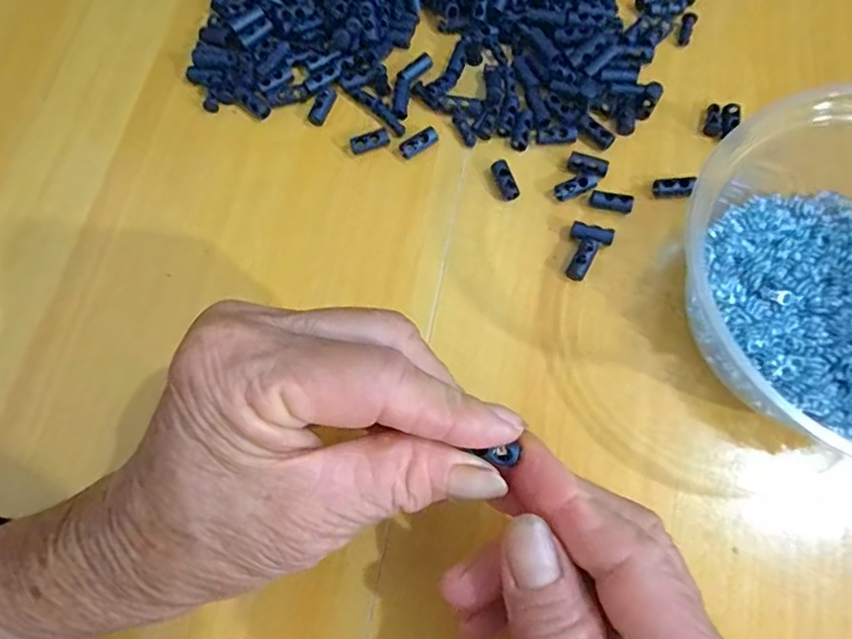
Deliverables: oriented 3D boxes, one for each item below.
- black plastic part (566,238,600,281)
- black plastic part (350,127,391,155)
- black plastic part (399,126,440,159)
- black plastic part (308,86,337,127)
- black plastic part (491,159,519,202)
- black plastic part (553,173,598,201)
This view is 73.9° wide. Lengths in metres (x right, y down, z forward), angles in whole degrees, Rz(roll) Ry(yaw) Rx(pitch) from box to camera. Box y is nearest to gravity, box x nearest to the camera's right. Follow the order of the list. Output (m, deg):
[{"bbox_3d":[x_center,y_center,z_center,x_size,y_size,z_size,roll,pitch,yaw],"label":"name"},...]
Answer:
[{"bbox_3d":[0.068,-0.026,0.245,0.008,0.008,0.020,29,76,10],"label":"black plastic part"},{"bbox_3d":[-0.026,-0.084,0.266,0.018,0.006,0.008,-19,73,-4],"label":"black plastic part"},{"bbox_3d":[-0.003,-0.084,0.266,0.019,0.005,0.008,-35,75,-9],"label":"black plastic part"},{"bbox_3d":[-0.050,-0.103,0.273,0.007,0.005,0.021,21,75,8],"label":"black plastic part"},{"bbox_3d":[0.036,-0.063,0.258,0.008,0.006,0.018,-21,73,-5],"label":"black plastic part"},{"bbox_3d":[0.068,-0.060,0.257,0.019,0.006,0.008,-20,73,-4],"label":"black plastic part"}]

